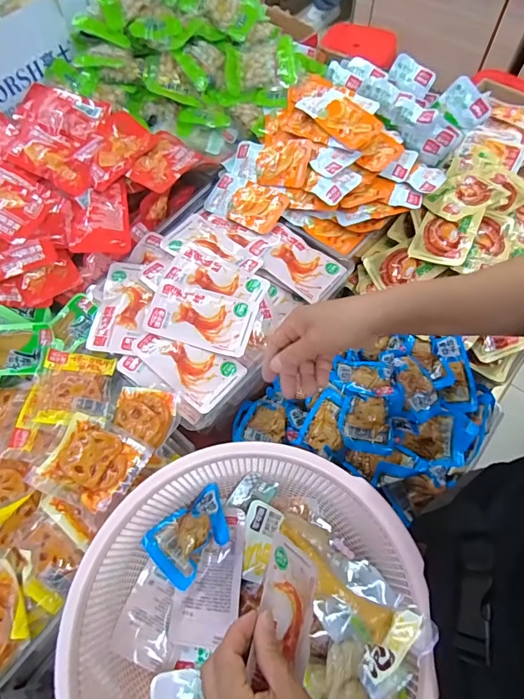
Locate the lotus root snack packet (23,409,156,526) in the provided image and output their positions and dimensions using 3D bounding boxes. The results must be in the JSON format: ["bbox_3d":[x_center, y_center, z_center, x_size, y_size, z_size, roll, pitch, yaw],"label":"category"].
[{"bbox_3d":[-0.179,0.118,0.431,0.096,0.011,0.086,25,67,14],"label":"lotus root snack packet"}]

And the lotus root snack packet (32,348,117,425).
[{"bbox_3d":[-0.212,0.042,0.472,0.075,0.021,0.087,1,64,3],"label":"lotus root snack packet"}]

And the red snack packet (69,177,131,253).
[{"bbox_3d":[-0.208,-0.170,0.538,0.070,0.021,0.105,1,70,-21],"label":"red snack packet"}]

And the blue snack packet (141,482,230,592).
[{"bbox_3d":[-0.073,0.198,0.442,0.091,0.025,0.067,-36,67,-14],"label":"blue snack packet"}]

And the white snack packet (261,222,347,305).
[{"bbox_3d":[0.050,-0.115,0.555,0.112,0.015,0.073,37,71,18],"label":"white snack packet"}]

